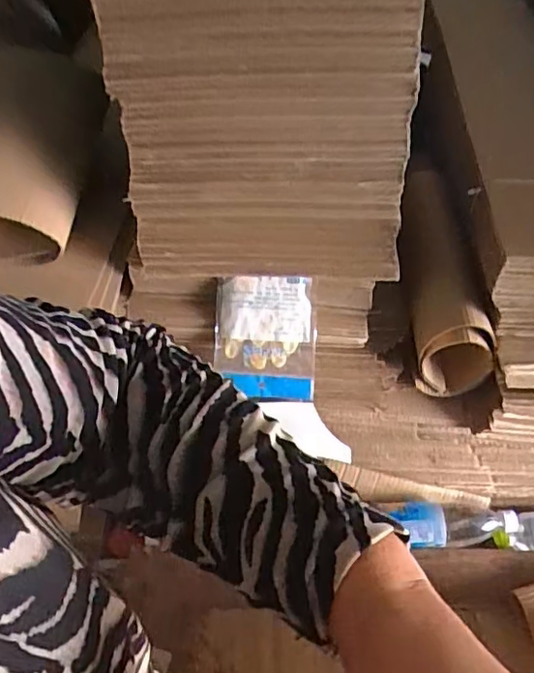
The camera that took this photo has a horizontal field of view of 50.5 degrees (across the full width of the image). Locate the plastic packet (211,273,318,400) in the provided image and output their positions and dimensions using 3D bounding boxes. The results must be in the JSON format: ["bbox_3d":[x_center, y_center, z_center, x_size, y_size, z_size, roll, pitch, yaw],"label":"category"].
[{"bbox_3d":[-0.004,0.003,0.779,0.136,0.175,0.016,2,19,7],"label":"plastic packet"}]

